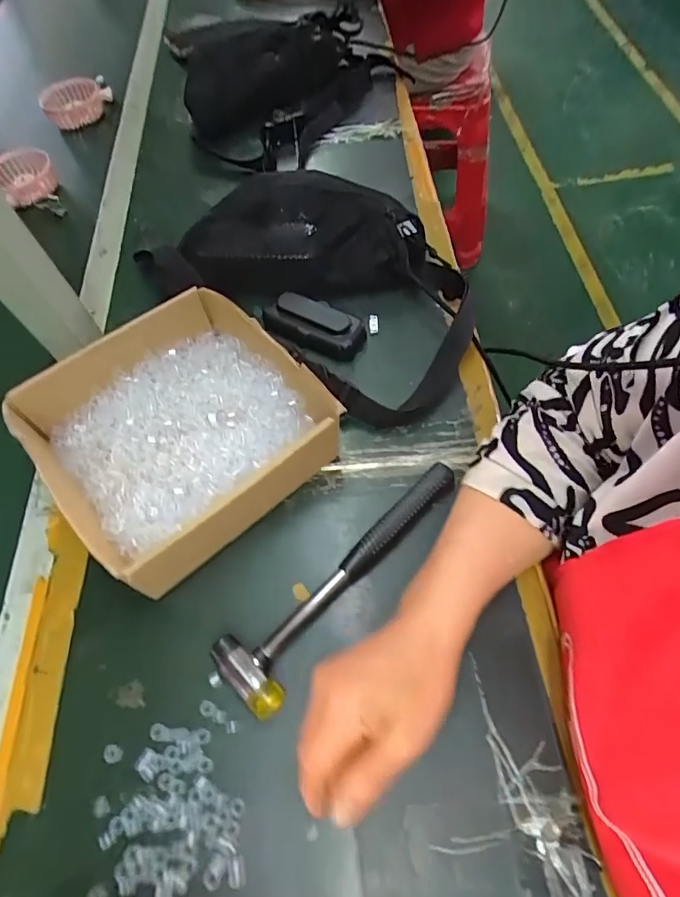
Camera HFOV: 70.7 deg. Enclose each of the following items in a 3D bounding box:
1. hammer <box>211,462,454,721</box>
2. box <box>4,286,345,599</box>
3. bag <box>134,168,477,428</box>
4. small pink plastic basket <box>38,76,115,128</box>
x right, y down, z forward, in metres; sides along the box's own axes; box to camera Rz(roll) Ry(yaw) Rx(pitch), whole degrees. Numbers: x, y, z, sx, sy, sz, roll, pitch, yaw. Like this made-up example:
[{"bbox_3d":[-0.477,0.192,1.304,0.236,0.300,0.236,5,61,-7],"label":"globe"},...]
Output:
[{"bbox_3d":[0.012,0.098,0.376,0.232,0.024,0.058,-40,66,-16],"label":"hammer"},{"bbox_3d":[-0.134,-0.014,0.417,0.216,0.069,0.216,40,71,22],"label":"box"},{"bbox_3d":[-0.025,-0.181,0.498,0.339,0.093,0.227,26,66,17],"label":"bag"},{"bbox_3d":[-0.379,-0.500,0.692,0.096,0.039,0.060,-25,62,-9],"label":"small pink plastic basket"}]

